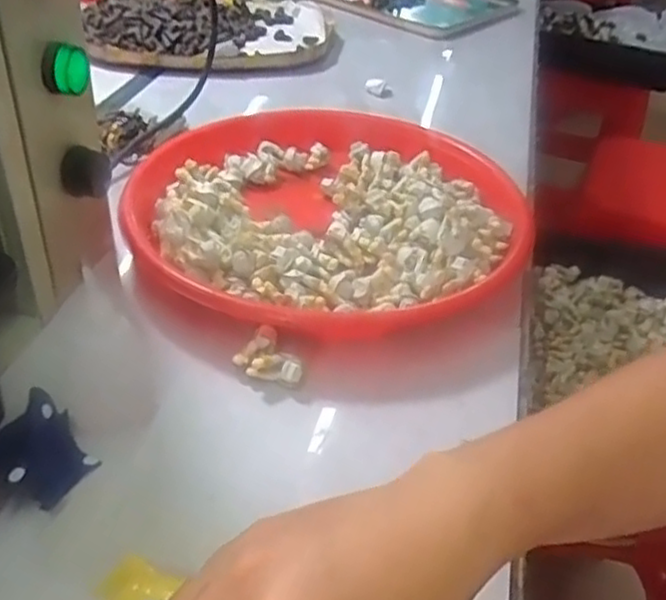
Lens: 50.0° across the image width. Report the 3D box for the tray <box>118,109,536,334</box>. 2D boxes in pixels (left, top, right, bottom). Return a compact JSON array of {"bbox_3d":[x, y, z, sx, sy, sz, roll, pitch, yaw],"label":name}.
[{"bbox_3d":[-0.005,-0.073,0.540,0.281,0.037,0.282,0,39,-7],"label":"tray"}]

